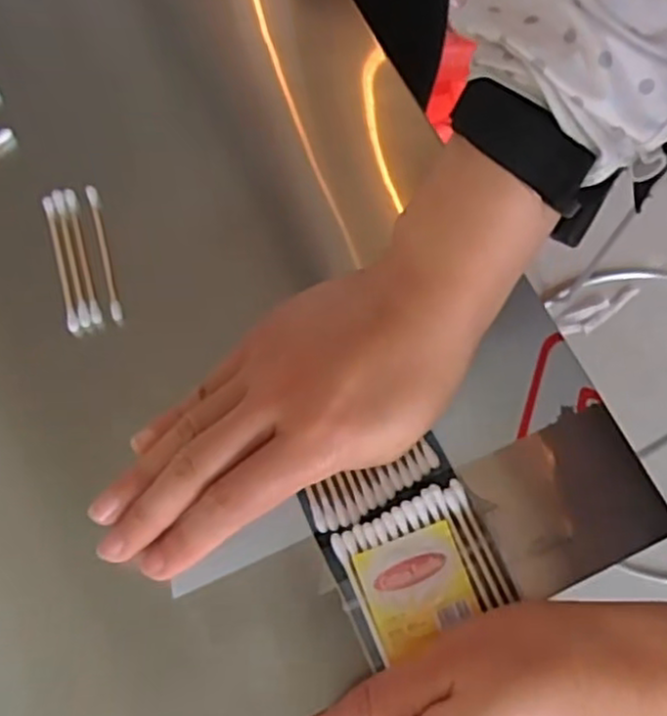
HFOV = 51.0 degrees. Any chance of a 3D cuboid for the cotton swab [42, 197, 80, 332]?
[{"bbox_3d":[-0.124,-0.044,0.317,0.006,0.004,0.070,-18,70,-6],"label":"cotton swab"}]

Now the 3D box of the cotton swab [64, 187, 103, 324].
[{"bbox_3d":[-0.114,-0.047,0.320,0.005,0.005,0.071,-17,70,-6],"label":"cotton swab"}]

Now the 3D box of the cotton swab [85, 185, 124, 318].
[{"bbox_3d":[-0.105,-0.049,0.320,0.005,0.005,0.070,-16,69,-5],"label":"cotton swab"}]

